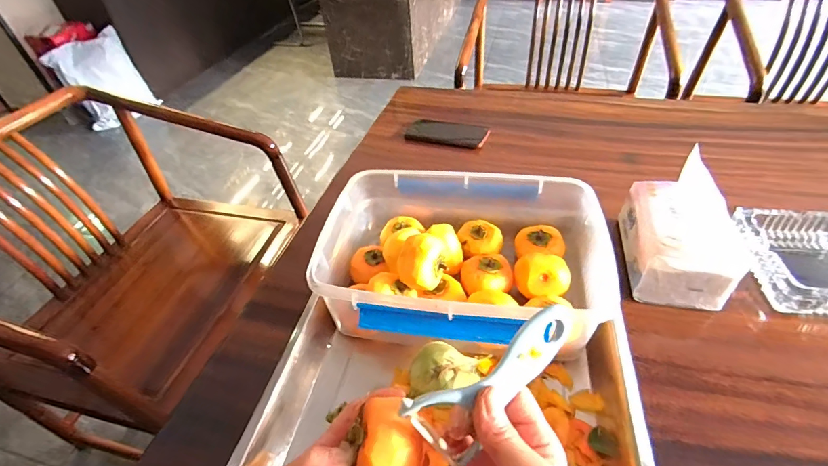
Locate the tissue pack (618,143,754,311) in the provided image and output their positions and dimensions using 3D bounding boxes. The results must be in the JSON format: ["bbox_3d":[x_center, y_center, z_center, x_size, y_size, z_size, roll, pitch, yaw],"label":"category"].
[{"bbox_3d":[0.326,0.000,0.499,0.099,0.131,0.147,6,45,12],"label":"tissue pack"}]

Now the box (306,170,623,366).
[{"bbox_3d":[0.057,0.029,0.487,0.313,0.108,0.246,5,44,11],"label":"box"}]

